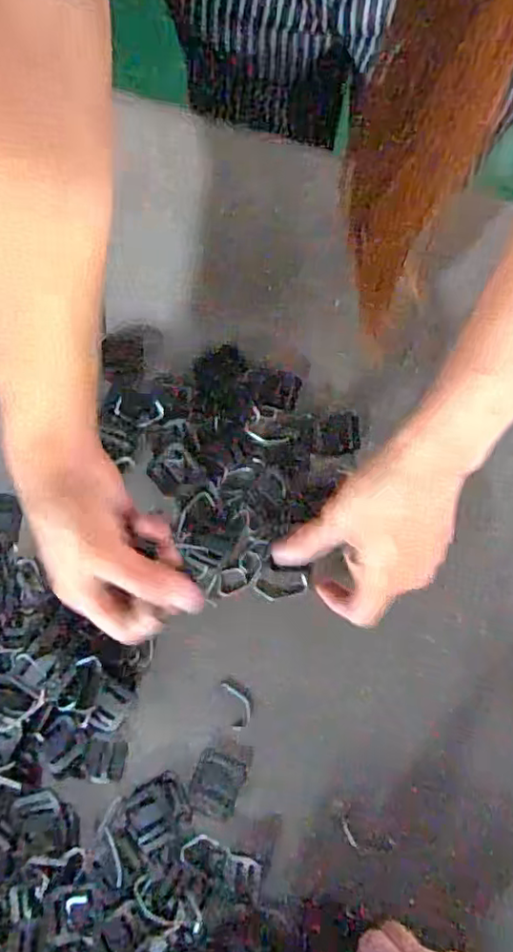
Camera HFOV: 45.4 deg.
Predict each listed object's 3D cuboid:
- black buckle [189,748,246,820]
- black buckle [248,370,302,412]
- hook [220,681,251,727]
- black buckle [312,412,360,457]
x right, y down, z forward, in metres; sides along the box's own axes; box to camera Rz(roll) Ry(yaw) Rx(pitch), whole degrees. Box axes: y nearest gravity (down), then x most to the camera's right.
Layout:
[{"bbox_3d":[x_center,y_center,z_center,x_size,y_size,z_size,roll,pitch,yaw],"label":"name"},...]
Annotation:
[{"bbox_3d":[-0.026,0.199,0.396,0.031,0.004,0.037,19,78,3],"label":"black buckle"},{"bbox_3d":[0.012,-0.063,0.441,0.037,0.004,0.026,14,78,2],"label":"black buckle"},{"bbox_3d":[-0.012,0.150,0.406,0.015,0.004,0.030,-17,78,-5],"label":"hook"},{"bbox_3d":[0.057,-0.030,0.439,0.033,0.004,0.031,-2,78,-2],"label":"black buckle"}]

